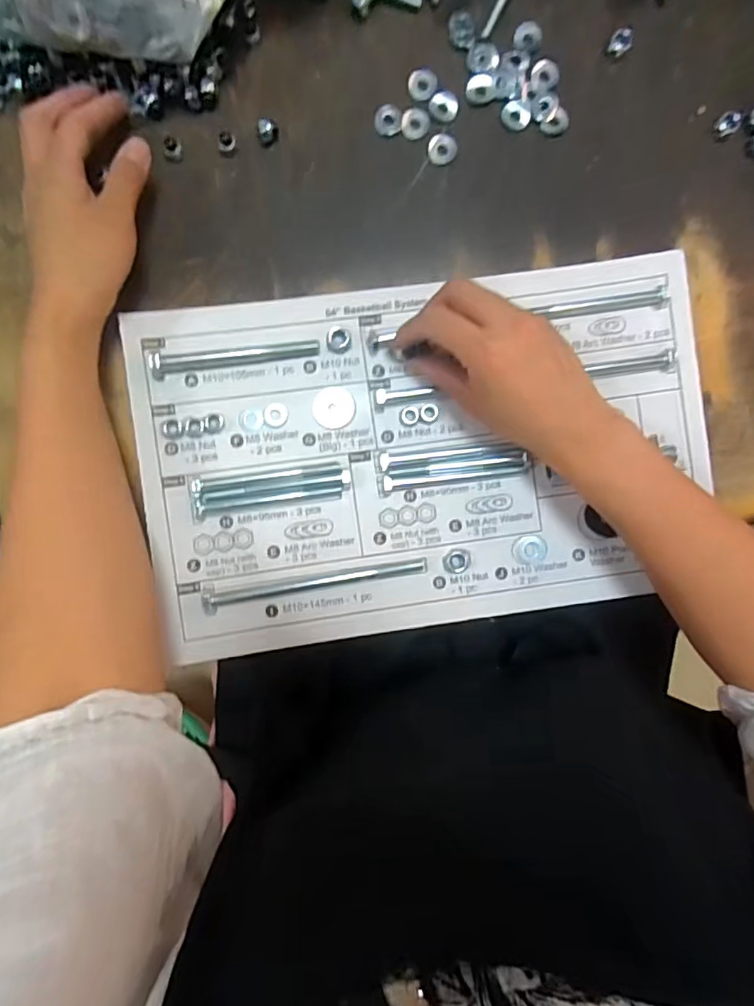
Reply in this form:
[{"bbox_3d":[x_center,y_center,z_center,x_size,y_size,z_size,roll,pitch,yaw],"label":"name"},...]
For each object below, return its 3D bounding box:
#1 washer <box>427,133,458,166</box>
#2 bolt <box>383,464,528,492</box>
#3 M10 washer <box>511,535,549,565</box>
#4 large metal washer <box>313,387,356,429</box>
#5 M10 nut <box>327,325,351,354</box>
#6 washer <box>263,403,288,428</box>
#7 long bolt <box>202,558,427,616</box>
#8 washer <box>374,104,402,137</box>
[{"bbox_3d":[0.046,-0.249,0.388,0.020,0.006,0.019,0,91,-4],"label":"washer"},{"bbox_3d":[0.056,-0.018,0.388,0.103,0.012,0.010,-5,91,-4],"label":"bolt"},{"bbox_3d":[0.109,0.033,0.393,0.025,0.004,0.020,-5,91,-4],"label":"M10 washer"},{"bbox_3d":[-0.030,-0.067,0.387,0.029,0.004,0.029,0,91,-4],"label":"large metal washer"},{"bbox_3d":[-0.027,-0.115,0.385,0.016,0.006,0.019,-3,91,-4],"label":"M10 nut"},{"bbox_3d":[-0.071,-0.062,0.385,0.016,0.004,0.017,0,91,-4],"label":"washer"},{"bbox_3d":[-0.041,0.053,0.378,0.154,0.019,0.018,-11,91,-4],"label":"long bolt"},{"bbox_3d":[0.008,-0.271,0.390,0.019,0.006,0.019,7,90,-4],"label":"washer"}]

